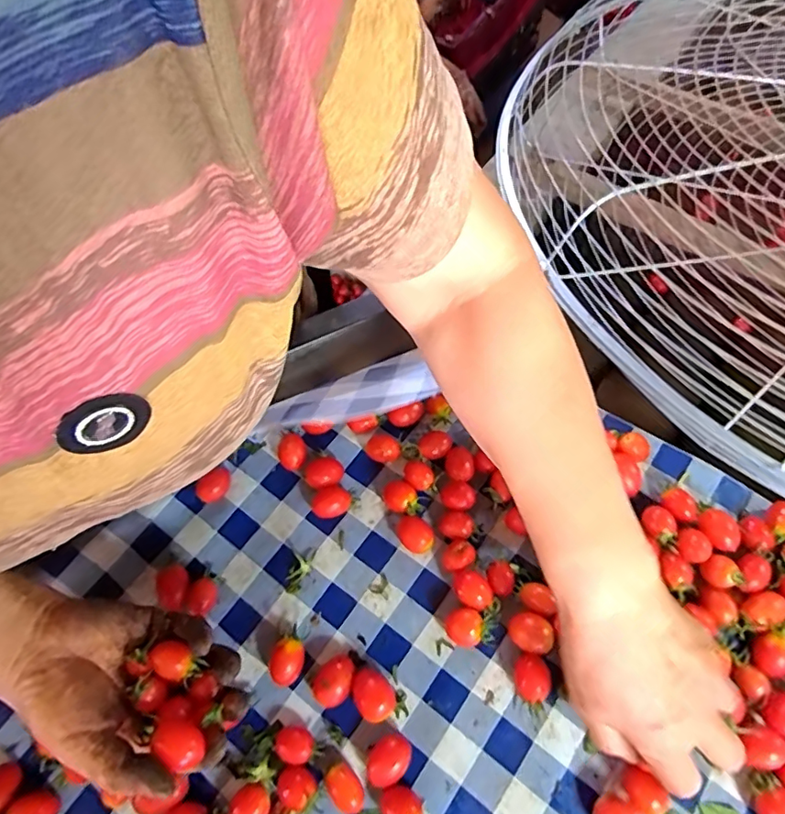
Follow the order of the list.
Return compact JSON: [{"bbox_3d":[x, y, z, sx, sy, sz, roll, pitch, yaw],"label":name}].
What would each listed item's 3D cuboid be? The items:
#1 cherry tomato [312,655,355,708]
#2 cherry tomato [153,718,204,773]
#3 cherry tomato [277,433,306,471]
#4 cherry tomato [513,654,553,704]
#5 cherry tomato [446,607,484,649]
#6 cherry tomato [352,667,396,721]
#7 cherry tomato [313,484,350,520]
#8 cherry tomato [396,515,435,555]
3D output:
[{"bbox_3d":[-0.039,0.186,0.369,0.023,0.021,0.031,37,75,18],"label":"cherry tomato"},{"bbox_3d":[-0.120,0.187,0.304,0.025,0.017,0.020,28,67,15],"label":"cherry tomato"},{"bbox_3d":[-0.082,0.038,0.446,0.023,0.020,0.026,-24,68,-5],"label":"cherry tomato"},{"bbox_3d":[0.094,0.183,0.367,0.024,0.017,0.028,6,68,7],"label":"cherry tomato"},{"bbox_3d":[0.050,0.155,0.383,0.023,0.019,0.025,-40,70,-11],"label":"cherry tomato"},{"bbox_3d":[-0.013,0.192,0.365,0.025,0.022,0.032,-37,70,-11],"label":"cherry tomato"},{"bbox_3d":[-0.048,0.075,0.427,0.029,0.018,0.023,-20,67,-4],"label":"cherry tomato"},{"bbox_3d":[0.016,0.097,0.412,0.031,0.021,0.022,37,75,18],"label":"cherry tomato"}]

